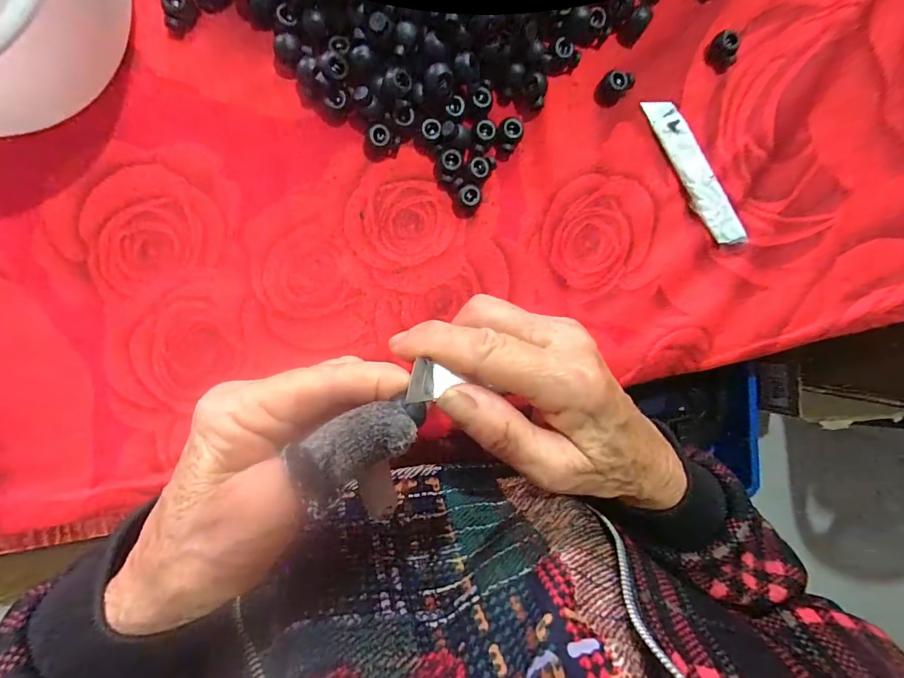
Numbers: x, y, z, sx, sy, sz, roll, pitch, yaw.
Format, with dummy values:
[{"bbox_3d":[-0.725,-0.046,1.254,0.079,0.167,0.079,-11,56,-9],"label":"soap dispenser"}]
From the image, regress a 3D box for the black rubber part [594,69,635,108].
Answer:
[{"bbox_3d":[0.096,-0.150,0.249,0.021,0.010,0.016,-42,97,-3],"label":"black rubber part"}]

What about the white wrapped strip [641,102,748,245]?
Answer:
[{"bbox_3d":[0.152,-0.103,0.261,0.020,0.005,0.102,-31,96,-4],"label":"white wrapped strip"}]

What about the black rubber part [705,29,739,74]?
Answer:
[{"bbox_3d":[0.167,-0.177,0.256,0.019,0.010,0.017,44,88,-7],"label":"black rubber part"}]

